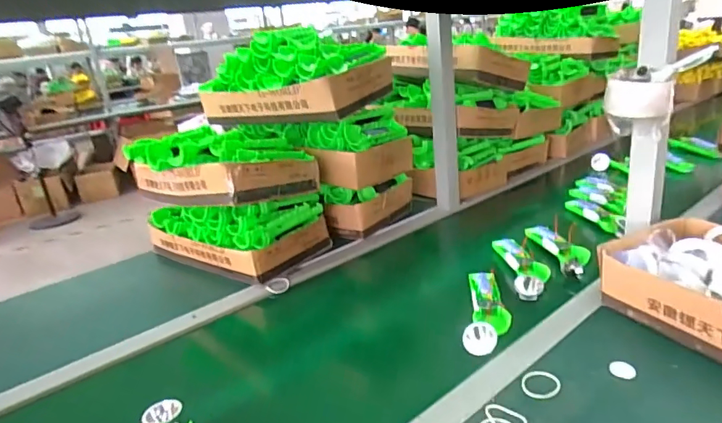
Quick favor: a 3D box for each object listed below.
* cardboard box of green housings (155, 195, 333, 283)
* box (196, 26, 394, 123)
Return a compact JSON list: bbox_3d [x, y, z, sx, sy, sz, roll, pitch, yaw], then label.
[{"bbox_3d":[-0.293,0.024,1.063,0.383,0.124,0.202,8,25,36],"label":"cardboard box of green housings"},{"bbox_3d":[-0.157,-0.299,1.064,0.415,0.172,0.210,6,24,32],"label":"box"}]

